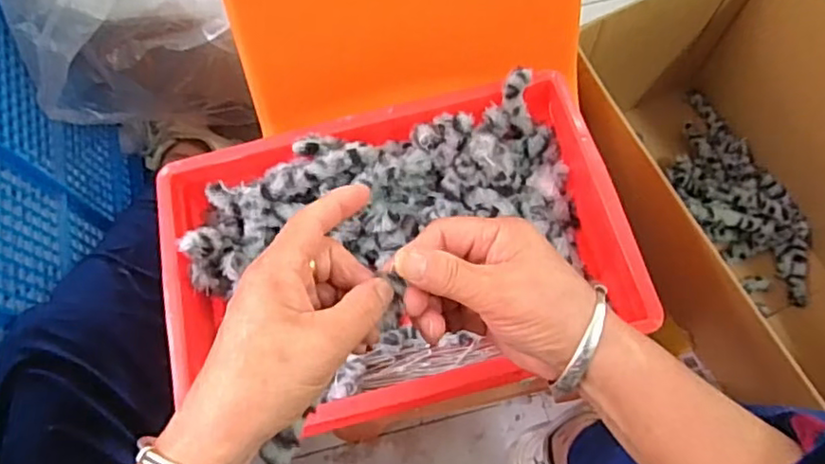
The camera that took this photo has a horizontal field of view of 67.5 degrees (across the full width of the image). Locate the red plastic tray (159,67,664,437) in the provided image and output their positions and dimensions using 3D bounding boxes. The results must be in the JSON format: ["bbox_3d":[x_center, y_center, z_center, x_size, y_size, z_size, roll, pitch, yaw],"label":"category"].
[{"bbox_3d":[-0.015,0.017,0.524,0.368,0.084,0.243,-13,71,-2],"label":"red plastic tray"}]

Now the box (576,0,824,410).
[{"bbox_3d":[0.420,-0.030,0.747,0.323,0.269,0.527,-26,72,-7],"label":"box"}]

